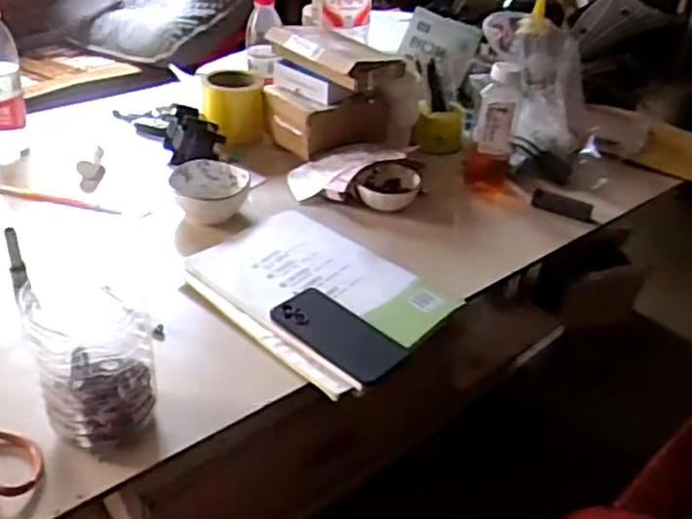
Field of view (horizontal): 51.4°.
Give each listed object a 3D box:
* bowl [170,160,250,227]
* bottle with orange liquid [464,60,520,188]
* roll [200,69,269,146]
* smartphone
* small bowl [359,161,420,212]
[{"bbox_3d":[-0.195,-0.099,1.038,0.103,0.052,0.103,4,36,-3],"label":"bowl"},{"bbox_3d":[0.228,-0.203,1.099,0.068,0.186,0.055,14,37,11],"label":"bottle with orange liquid"},{"bbox_3d":[-0.193,-0.259,1.219,0.102,0.108,0.110,-6,38,-16],"label":"roll"},{"bbox_3d":[-0.008,0.083,0.816,0.152,0.013,0.070,31,43,30],"label":"smartphone"},{"bbox_3d":[0.062,-0.111,1.082,0.082,0.042,0.087,4,36,-3],"label":"small bowl"}]

